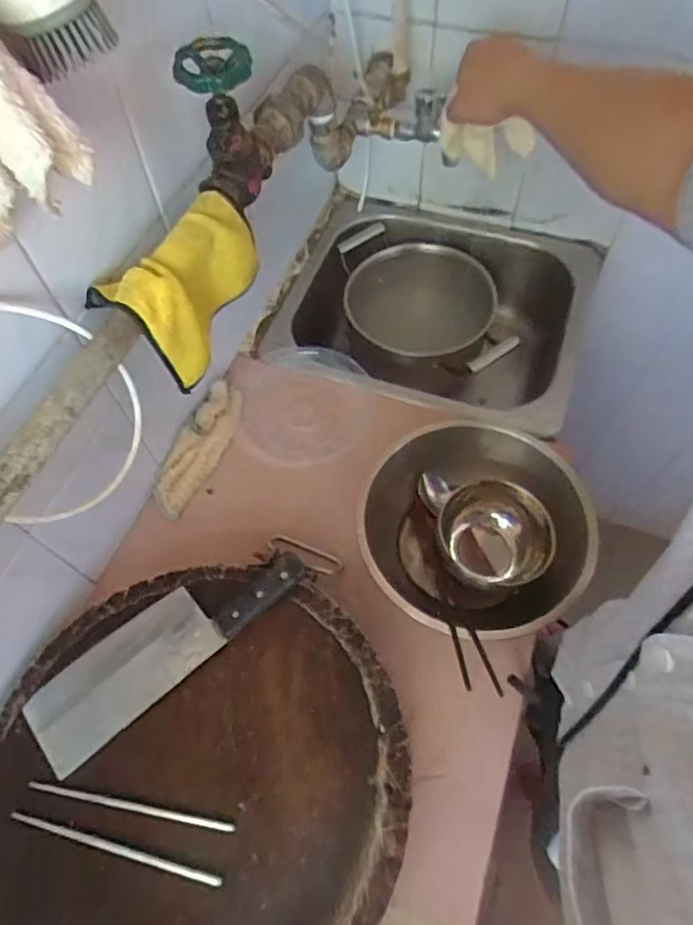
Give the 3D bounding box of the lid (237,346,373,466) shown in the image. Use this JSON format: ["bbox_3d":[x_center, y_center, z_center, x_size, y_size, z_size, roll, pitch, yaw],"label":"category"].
[{"bbox_3d":[-0.054,-0.074,0.739,0.159,0.024,0.155,-1,61,2],"label":"lid"}]

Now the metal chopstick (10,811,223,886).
[{"bbox_3d":[-0.189,0.316,0.482,0.181,0.013,0.008,12,62,9],"label":"metal chopstick"}]

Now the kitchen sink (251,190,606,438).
[{"bbox_3d":[0.124,-0.188,0.891,0.409,0.193,0.342,19,63,13],"label":"kitchen sink"}]

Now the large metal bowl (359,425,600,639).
[{"bbox_3d":[0.126,0.074,0.613,0.212,0.098,0.223,-1,61,2],"label":"large metal bowl"}]

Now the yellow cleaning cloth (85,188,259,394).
[{"bbox_3d":[-0.150,-0.163,0.520,0.084,0.096,0.151,21,64,14],"label":"yellow cleaning cloth"}]

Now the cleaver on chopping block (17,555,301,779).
[{"bbox_3d":[-0.167,0.165,0.554,0.267,0.021,0.076,-37,66,-17],"label":"cleaver on chopping block"}]

